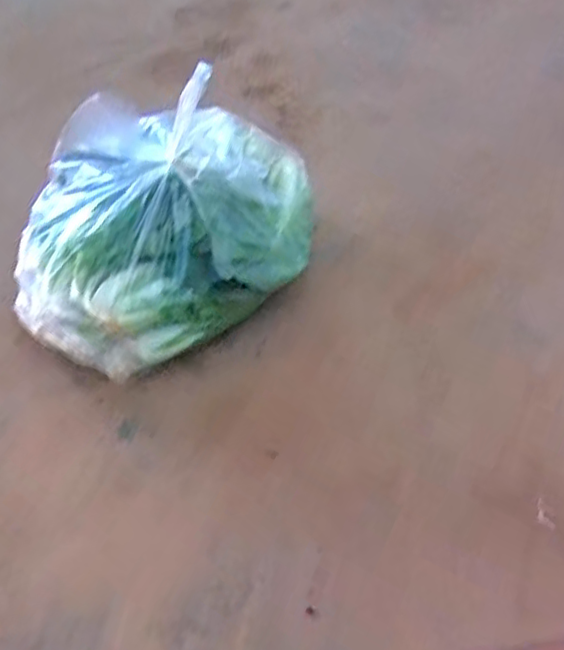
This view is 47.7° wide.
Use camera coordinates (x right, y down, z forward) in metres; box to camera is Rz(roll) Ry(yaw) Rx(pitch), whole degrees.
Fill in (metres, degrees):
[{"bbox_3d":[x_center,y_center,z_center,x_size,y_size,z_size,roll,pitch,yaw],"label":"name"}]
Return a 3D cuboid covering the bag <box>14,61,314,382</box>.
[{"bbox_3d":[-0.157,-0.141,0.795,0.372,0.202,0.289,-26,52,-17],"label":"bag"}]

